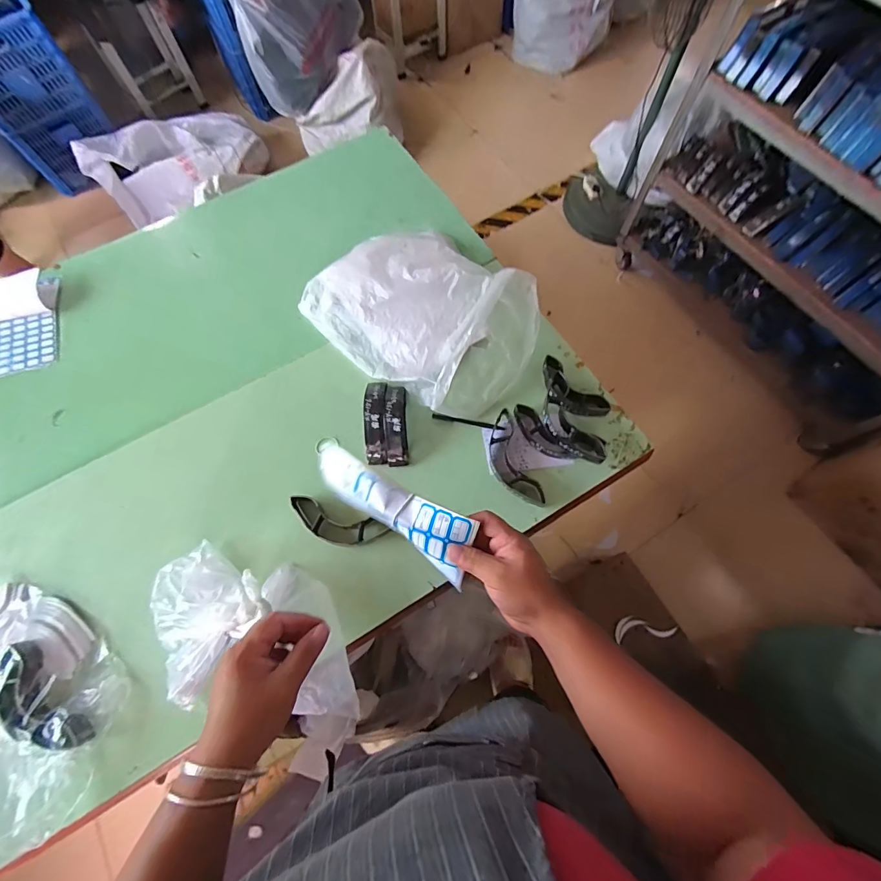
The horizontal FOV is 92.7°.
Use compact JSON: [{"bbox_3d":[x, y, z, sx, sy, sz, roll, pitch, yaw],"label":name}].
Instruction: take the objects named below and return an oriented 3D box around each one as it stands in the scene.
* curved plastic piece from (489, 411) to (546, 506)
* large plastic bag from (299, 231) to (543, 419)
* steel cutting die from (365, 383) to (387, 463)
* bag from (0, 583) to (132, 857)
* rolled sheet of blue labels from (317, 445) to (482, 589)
[{"bbox_3d":[0.128,0.039,0.769,0.066,0.037,0.180,-17,70,-5],"label":"curved plastic piece"},{"bbox_3d":[-0.037,-0.267,0.838,0.464,0.128,0.317,38,75,14],"label":"large plastic bag"},{"bbox_3d":[-0.122,-0.041,0.784,0.041,0.049,0.164,-3,69,0],"label":"steel cutting die"},{"bbox_3d":[-0.641,0.386,0.635,0.352,0.071,0.239,25,72,10],"label":"bag"},{"bbox_3d":[-0.053,0.072,0.456,0.201,0.048,0.054,30,73,15],"label":"rolled sheet of blue labels"}]

